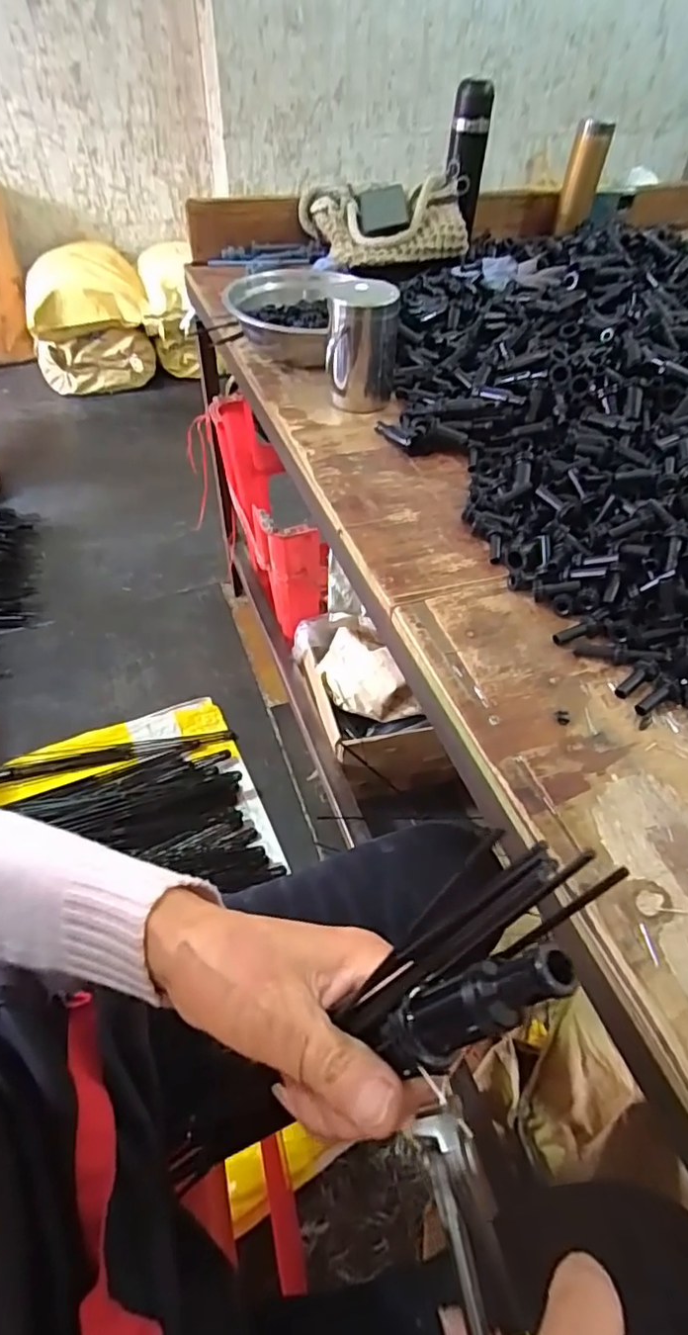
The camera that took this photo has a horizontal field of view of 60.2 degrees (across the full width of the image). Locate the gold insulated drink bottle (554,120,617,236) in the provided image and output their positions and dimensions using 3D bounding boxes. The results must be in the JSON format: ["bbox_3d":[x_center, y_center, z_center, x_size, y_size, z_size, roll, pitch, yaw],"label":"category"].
[{"bbox_3d":[0.451,-0.921,1.130,0.063,0.170,0.061,17,51,11],"label":"gold insulated drink bottle"}]

